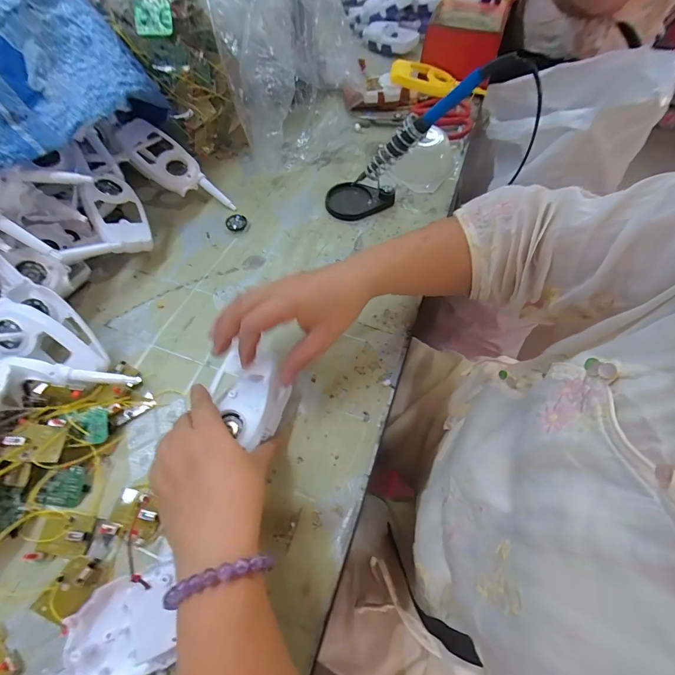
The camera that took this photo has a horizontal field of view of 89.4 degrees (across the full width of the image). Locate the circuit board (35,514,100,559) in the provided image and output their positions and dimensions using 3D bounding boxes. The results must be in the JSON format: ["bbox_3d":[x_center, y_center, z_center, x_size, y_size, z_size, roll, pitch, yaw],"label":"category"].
[{"bbox_3d":[-0.226,0.163,0.281,0.042,0.008,0.030,4,61,3],"label":"circuit board"}]

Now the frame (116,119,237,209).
[{"bbox_3d":[-0.220,-0.226,0.458,0.171,0.024,0.058,35,65,-6],"label":"frame"}]

